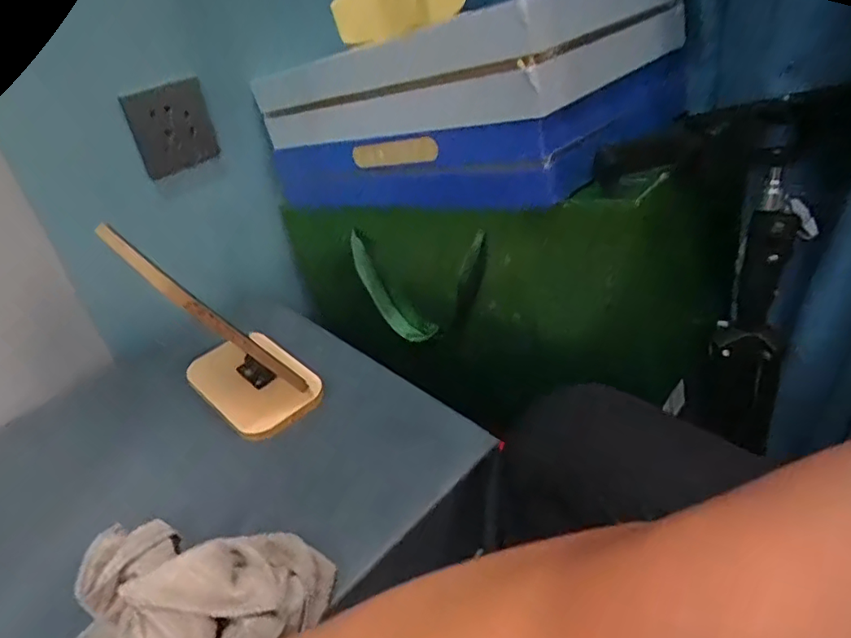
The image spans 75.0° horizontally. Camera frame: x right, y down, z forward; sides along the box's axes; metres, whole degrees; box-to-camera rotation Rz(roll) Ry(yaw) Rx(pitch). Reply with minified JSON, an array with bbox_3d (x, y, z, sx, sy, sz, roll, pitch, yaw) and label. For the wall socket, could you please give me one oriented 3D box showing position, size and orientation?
[{"bbox_3d":[-0.278,-0.212,0.614,0.086,0.089,0.009,-30,44,-29],"label":"wall socket"}]

